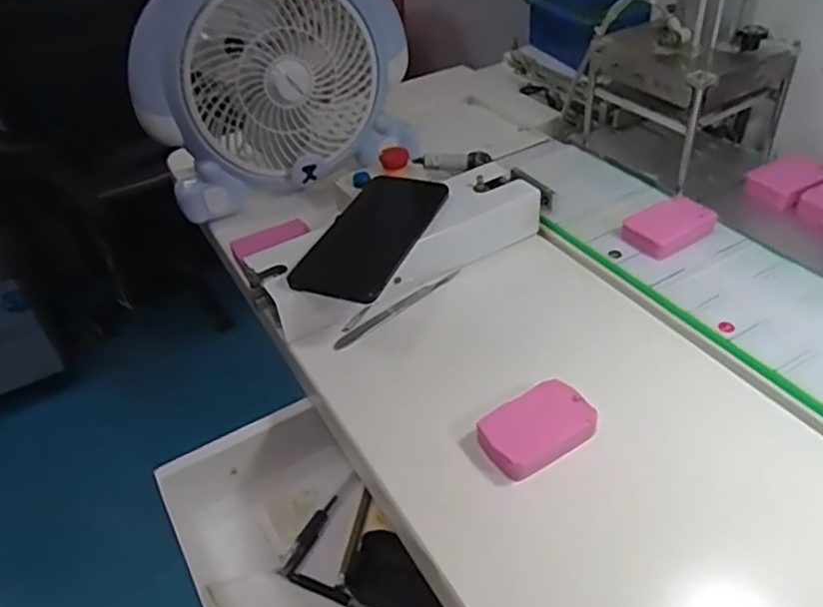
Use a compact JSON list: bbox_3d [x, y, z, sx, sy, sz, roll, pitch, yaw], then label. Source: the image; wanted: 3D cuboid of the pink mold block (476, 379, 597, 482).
[{"bbox_3d":[0.080,0.080,0.435,0.073,0.015,0.047,-27,44,-22],"label":"pink mold block"}]

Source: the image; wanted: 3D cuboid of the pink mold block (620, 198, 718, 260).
[{"bbox_3d":[0.224,-0.067,0.583,0.075,0.021,0.049,-21,42,-17],"label":"pink mold block"}]

